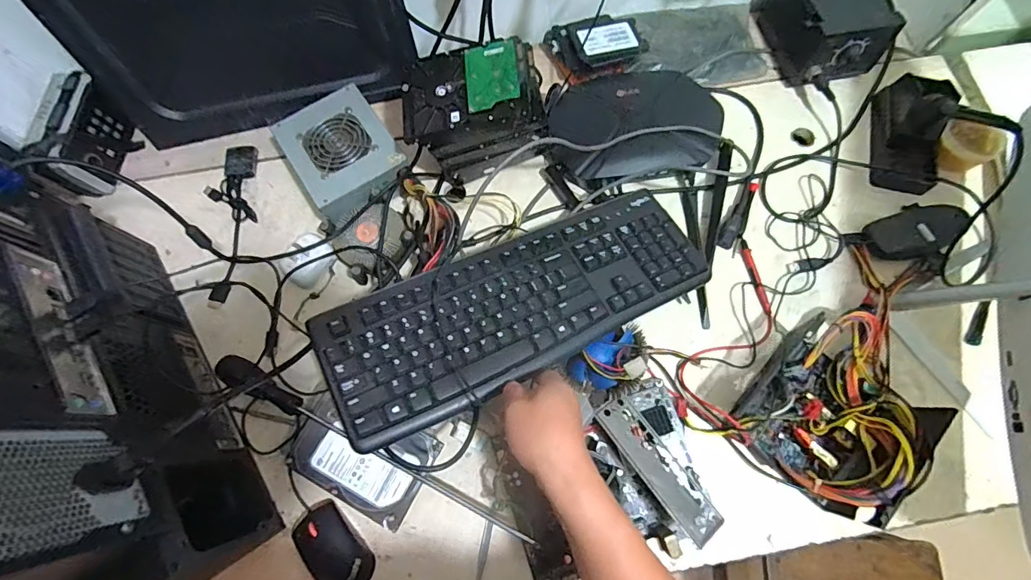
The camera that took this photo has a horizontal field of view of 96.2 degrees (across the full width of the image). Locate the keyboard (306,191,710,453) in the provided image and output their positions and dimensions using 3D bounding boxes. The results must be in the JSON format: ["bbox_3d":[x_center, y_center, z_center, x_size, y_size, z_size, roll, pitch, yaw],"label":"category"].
[{"bbox_3d":[0.012,0.009,0.505,0.428,0.021,0.149,-23,75,-18],"label":"keyboard"}]

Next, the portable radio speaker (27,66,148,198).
[{"bbox_3d":[-0.571,-0.204,0.630,0.049,0.085,0.144,7,74,3],"label":"portable radio speaker"}]

